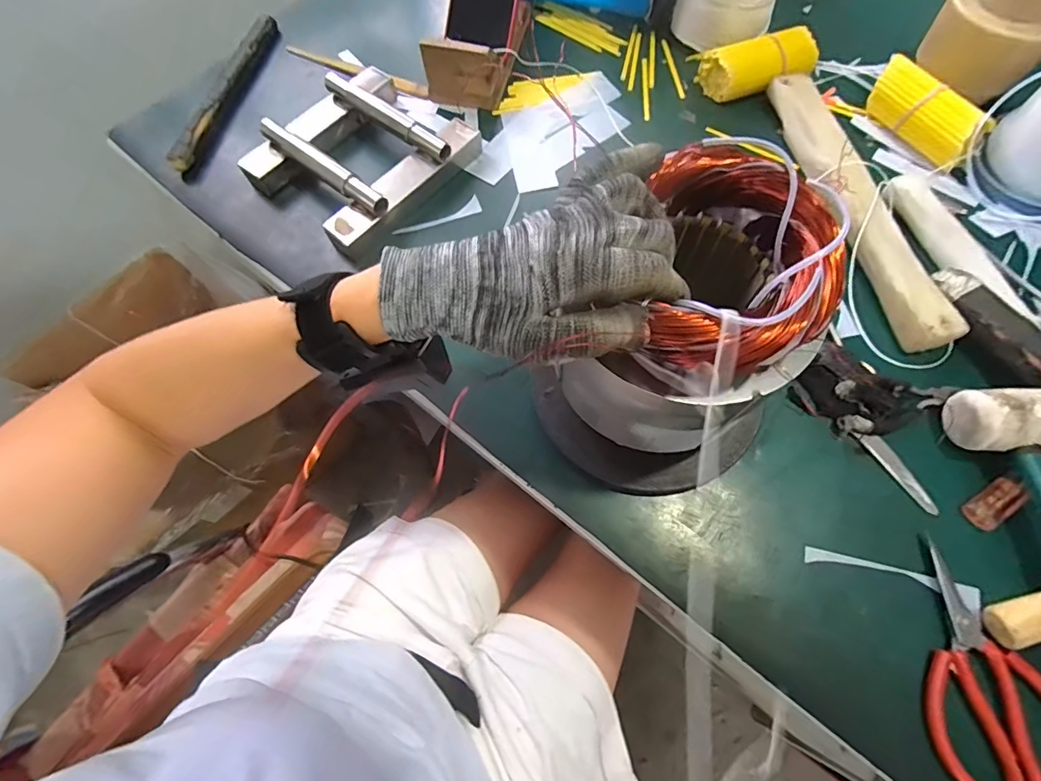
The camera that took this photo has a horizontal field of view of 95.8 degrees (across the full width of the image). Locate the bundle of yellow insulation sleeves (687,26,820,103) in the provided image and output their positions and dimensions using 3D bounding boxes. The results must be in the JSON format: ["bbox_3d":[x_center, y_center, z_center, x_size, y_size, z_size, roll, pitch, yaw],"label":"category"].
[{"bbox_3d":[0.266,-0.367,0.534,0.127,0.049,0.058,-12,68,-3],"label":"bundle of yellow insulation sleeves"}]

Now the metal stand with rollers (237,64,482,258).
[{"bbox_3d":[-0.171,-0.259,0.505,0.182,0.045,0.200,36,73,15],"label":"metal stand with rollers"}]

